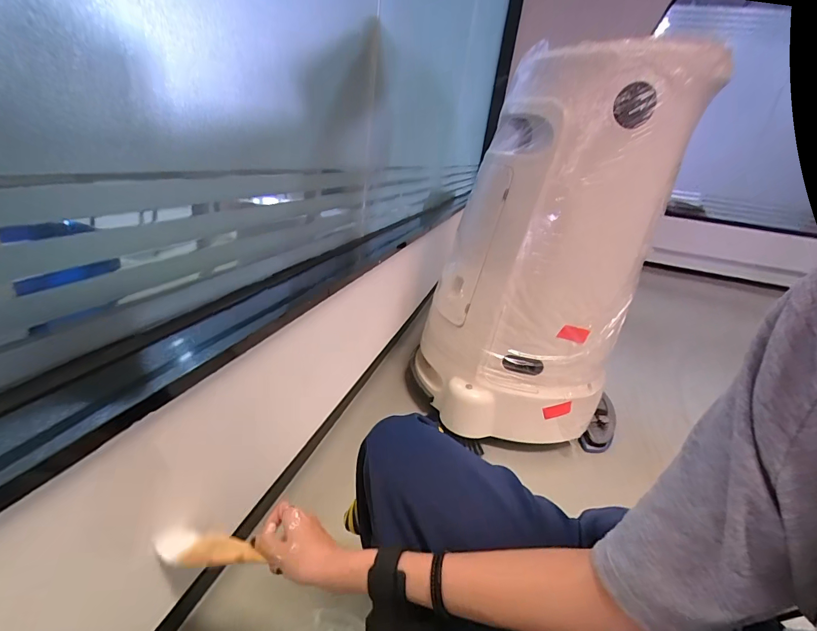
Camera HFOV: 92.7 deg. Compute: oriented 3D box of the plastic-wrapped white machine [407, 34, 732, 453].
[{"bbox_3d":[0.354,-0.139,1.066,0.543,0.954,0.321,4,23,-8],"label":"plastic-wrapped white machine"}]

